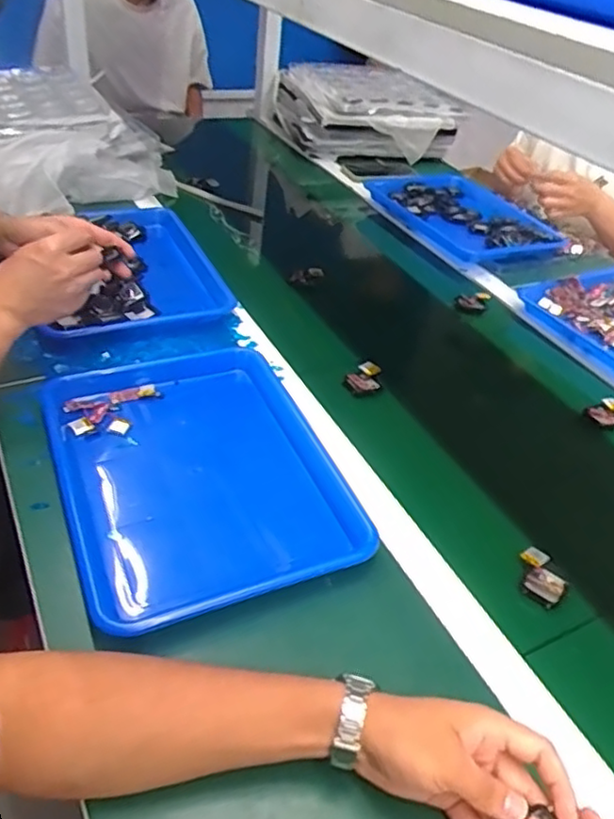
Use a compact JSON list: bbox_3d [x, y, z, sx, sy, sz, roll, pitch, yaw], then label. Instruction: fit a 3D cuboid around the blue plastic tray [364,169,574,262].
[{"bbox_3d":[0.289,-0.367,1.215,0.270,0.040,0.359,-8,42,-18],"label":"blue plastic tray"}]

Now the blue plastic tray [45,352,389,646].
[{"bbox_3d":[-0.104,0.056,0.624,0.247,0.032,0.320,-12,43,-23],"label":"blue plastic tray"}]

